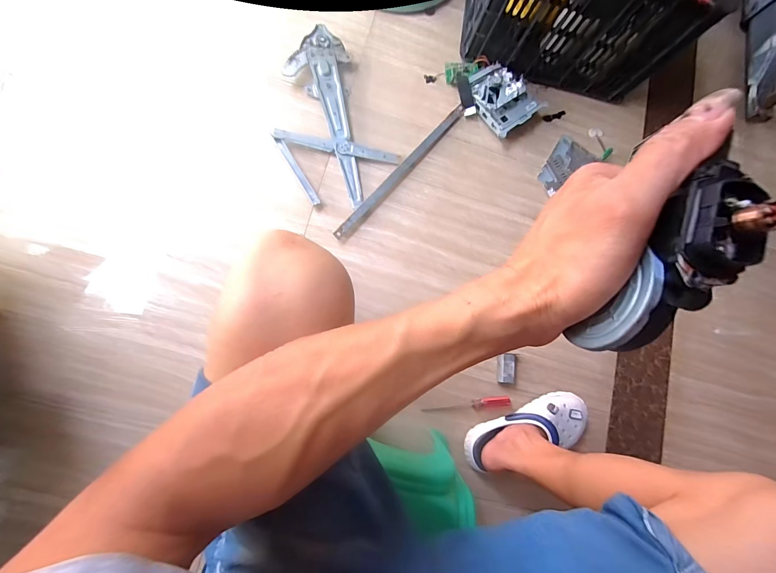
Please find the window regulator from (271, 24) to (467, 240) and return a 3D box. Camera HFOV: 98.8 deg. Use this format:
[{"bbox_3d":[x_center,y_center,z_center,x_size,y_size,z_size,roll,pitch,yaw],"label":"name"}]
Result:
[{"bbox_3d":[-0.100,-0.402,0.802,0.396,0.039,0.458,41,78,-1],"label":"window regulator"}]

